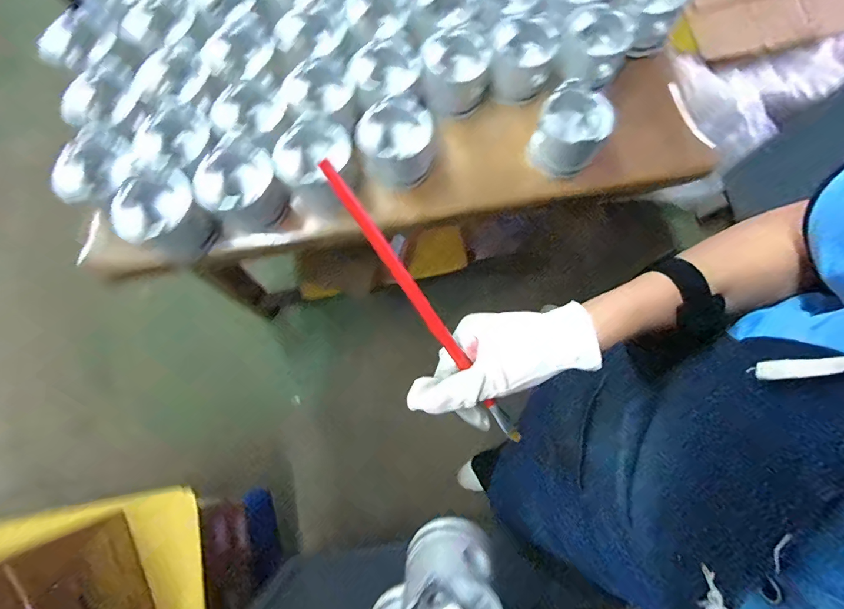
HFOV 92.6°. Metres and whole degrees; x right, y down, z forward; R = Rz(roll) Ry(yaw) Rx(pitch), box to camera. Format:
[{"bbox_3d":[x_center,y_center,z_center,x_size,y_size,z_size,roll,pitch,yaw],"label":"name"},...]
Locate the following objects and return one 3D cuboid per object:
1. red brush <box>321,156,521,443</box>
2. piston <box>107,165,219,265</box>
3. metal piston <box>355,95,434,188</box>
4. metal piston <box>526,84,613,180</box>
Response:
[{"bbox_3d":[0.004,0.006,0.271,0.009,0.009,0.224,-38,115,-8],"label":"red brush"},{"bbox_3d":[-0.327,-0.112,0.529,0.094,0.085,0.098,0,76,1],"label":"piston"},{"bbox_3d":[-0.034,-0.222,0.551,0.099,0.074,0.099,2,76,2],"label":"metal piston"},{"bbox_3d":[0.201,-0.231,0.561,0.088,0.086,0.101,34,79,9],"label":"metal piston"}]

